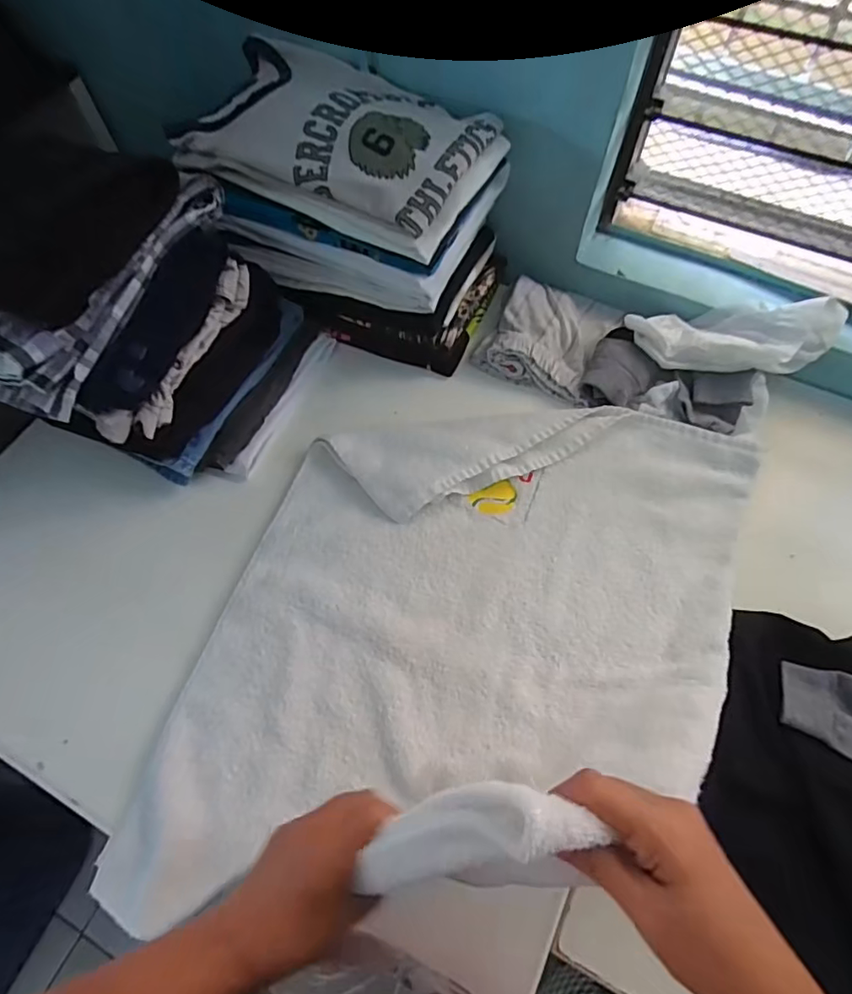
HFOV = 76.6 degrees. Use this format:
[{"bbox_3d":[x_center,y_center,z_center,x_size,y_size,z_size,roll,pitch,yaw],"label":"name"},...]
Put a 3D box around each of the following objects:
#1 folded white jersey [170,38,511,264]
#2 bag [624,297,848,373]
[{"bbox_3d":[-0.096,-0.392,0.586,0.333,0.066,0.175,26,67,13],"label":"folded white jersey"},{"bbox_3d":[0.370,-0.193,0.642,0.232,0.054,0.084,6,64,3],"label":"bag"}]

